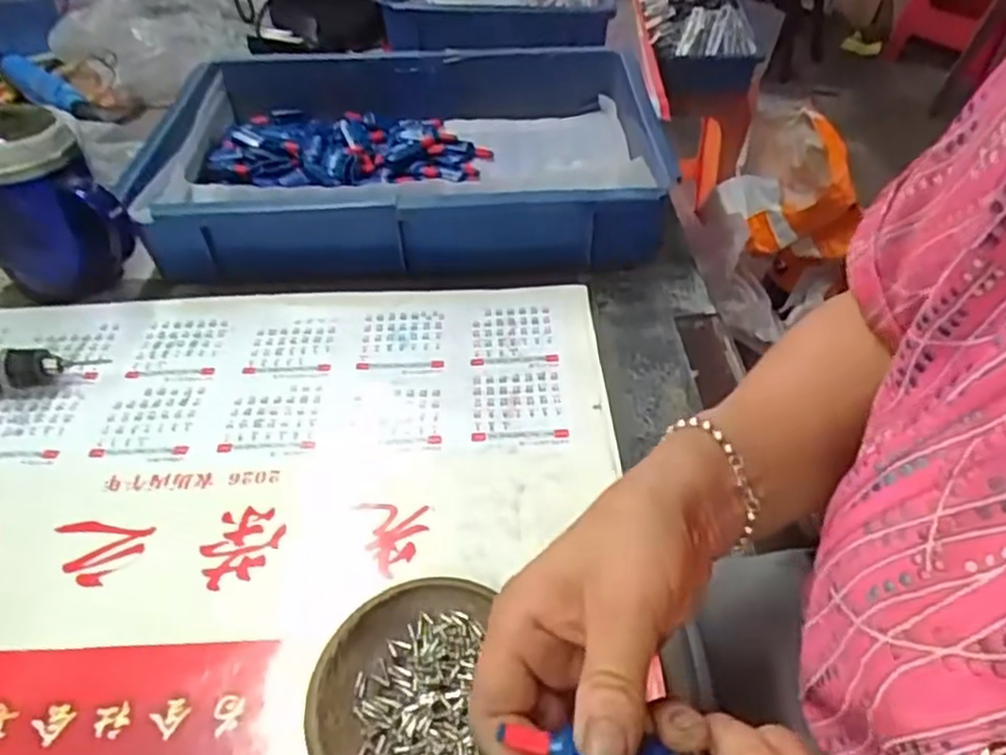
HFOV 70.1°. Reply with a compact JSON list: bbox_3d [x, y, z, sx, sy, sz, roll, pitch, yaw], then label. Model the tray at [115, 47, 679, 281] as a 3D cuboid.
[{"bbox_3d":[-0.084,-0.200,0.650,0.403,0.083,0.288,-1,45,0],"label":"tray"}]

